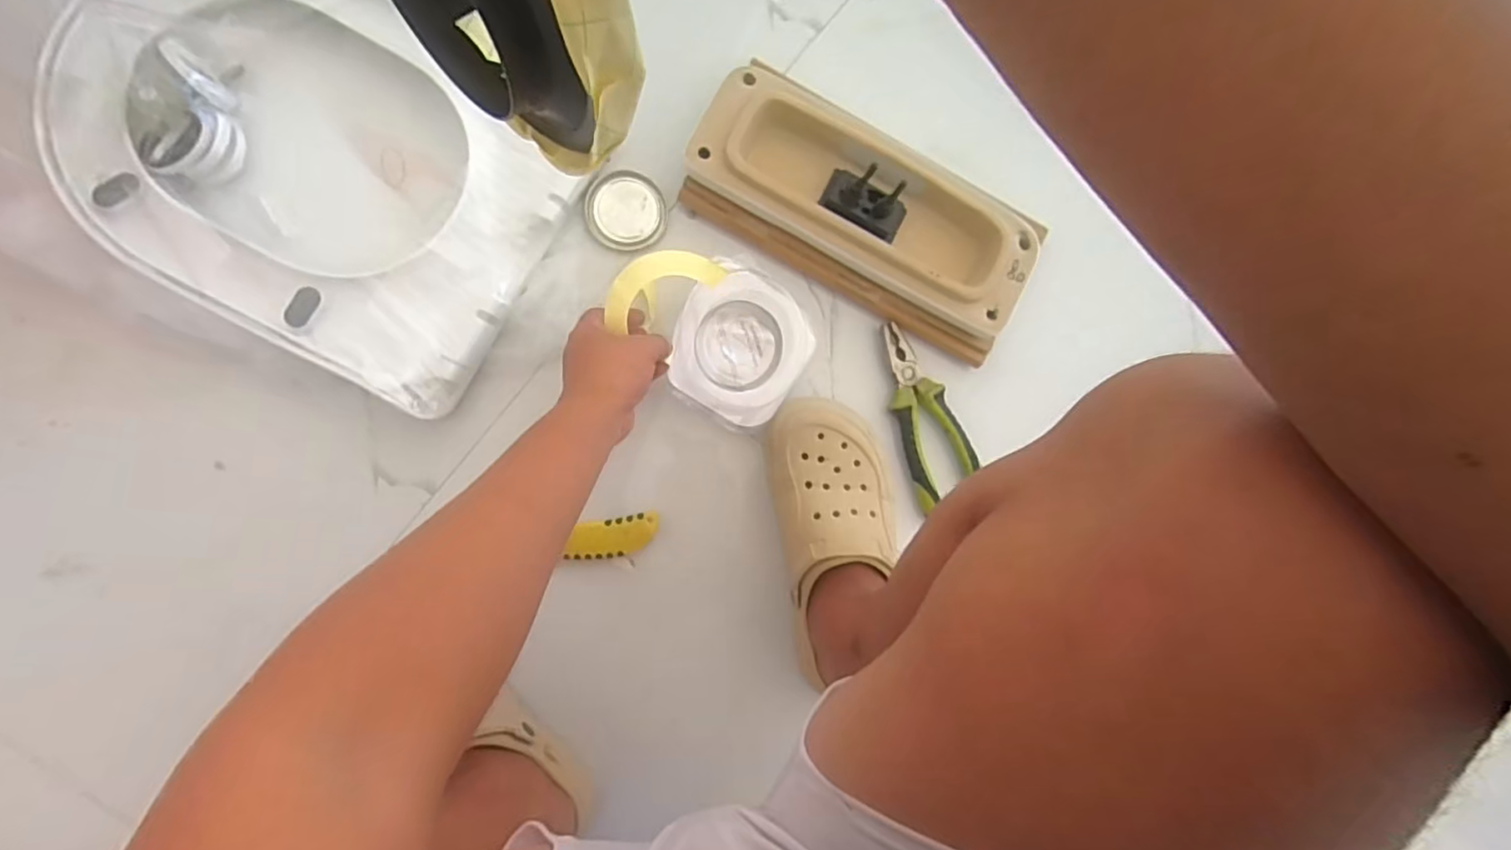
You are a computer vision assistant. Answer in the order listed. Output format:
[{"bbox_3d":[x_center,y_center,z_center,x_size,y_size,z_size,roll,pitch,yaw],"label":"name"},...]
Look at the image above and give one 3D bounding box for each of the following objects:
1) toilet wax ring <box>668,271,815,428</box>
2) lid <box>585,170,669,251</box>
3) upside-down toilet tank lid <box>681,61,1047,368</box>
[{"bbox_3d":[-0.015,-0.075,0.615,0.121,0.048,0.130,31,85,-7],"label":"toilet wax ring"},{"bbox_3d":[-0.126,-0.209,0.622,0.077,0.007,0.073,0,89,-9],"label":"lid"},{"bbox_3d":[0.107,-0.207,0.620,0.348,0.073,0.146,29,85,-5],"label":"upside-down toilet tank lid"}]

